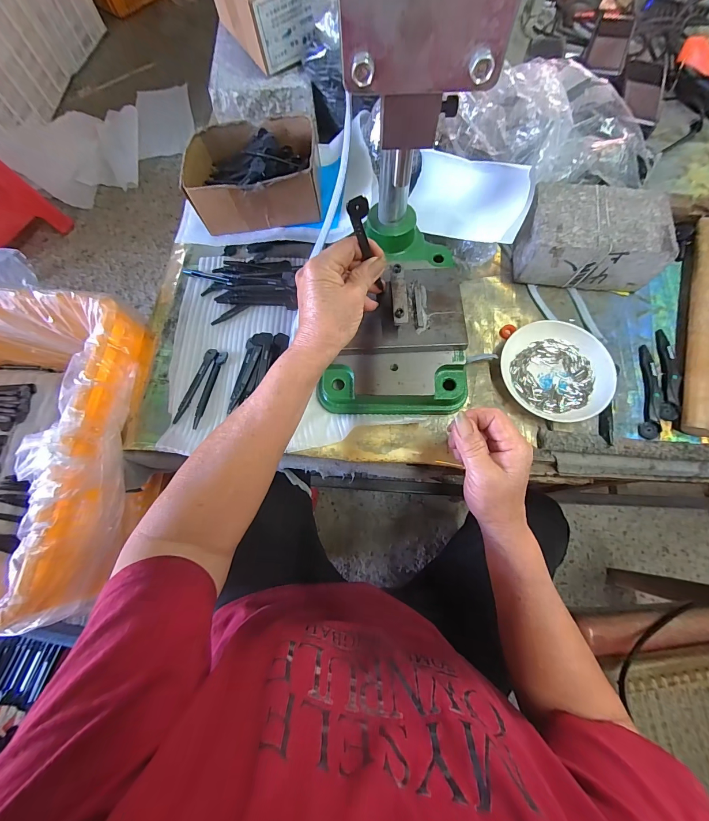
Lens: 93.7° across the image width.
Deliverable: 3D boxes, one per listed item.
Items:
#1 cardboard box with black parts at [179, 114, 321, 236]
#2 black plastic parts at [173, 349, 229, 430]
[{"bbox_3d":[-0.131,-0.317,0.442,0.165,0.060,0.130,-2,71,1],"label":"cardboard box with black parts"},{"bbox_3d":[-0.180,-0.029,0.389,0.030,0.008,0.098,12,72,5],"label":"black plastic parts"}]

